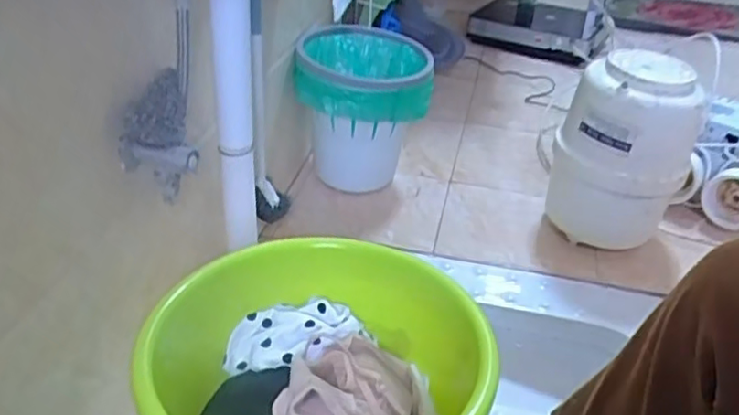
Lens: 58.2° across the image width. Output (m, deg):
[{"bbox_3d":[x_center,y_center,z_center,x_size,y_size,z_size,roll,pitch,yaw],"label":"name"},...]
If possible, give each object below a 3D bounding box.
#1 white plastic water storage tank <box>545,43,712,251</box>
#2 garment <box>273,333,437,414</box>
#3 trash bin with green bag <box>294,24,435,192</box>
[{"bbox_3d":[0.479,-0.101,1.252,0.221,0.348,0.231,19,37,23],"label":"white plastic water storage tank"},{"bbox_3d":[-0.007,0.191,0.643,0.144,0.097,0.195,6,33,4],"label":"garment"},{"bbox_3d":[-0.012,-0.185,1.359,0.253,0.282,0.252,3,33,0],"label":"trash bin with green bag"}]

